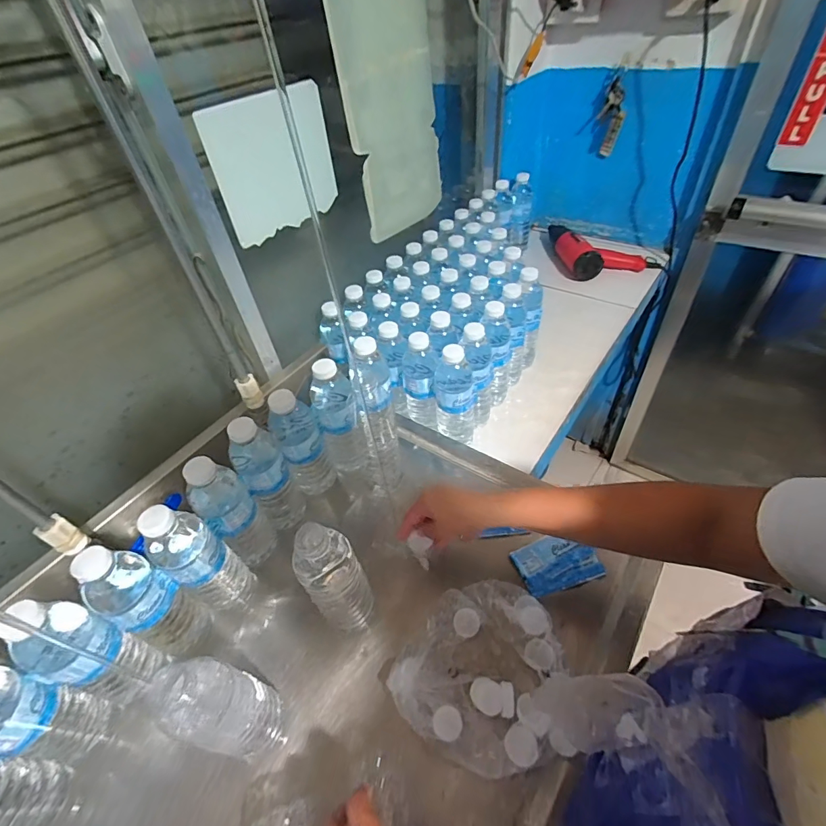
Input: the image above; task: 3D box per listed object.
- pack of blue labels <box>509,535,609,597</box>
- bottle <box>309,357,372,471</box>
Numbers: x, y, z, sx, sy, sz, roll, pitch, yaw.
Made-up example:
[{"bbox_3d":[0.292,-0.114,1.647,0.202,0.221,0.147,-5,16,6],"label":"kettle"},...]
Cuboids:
[{"bbox_3d":[0.189,0.196,0.557,0.102,0.008,0.070,-14,46,-6],"label":"pack of blue labels"},{"bbox_3d":[-0.107,0.002,0.625,0.069,0.199,0.067,-17,47,-9],"label":"bottle"}]

